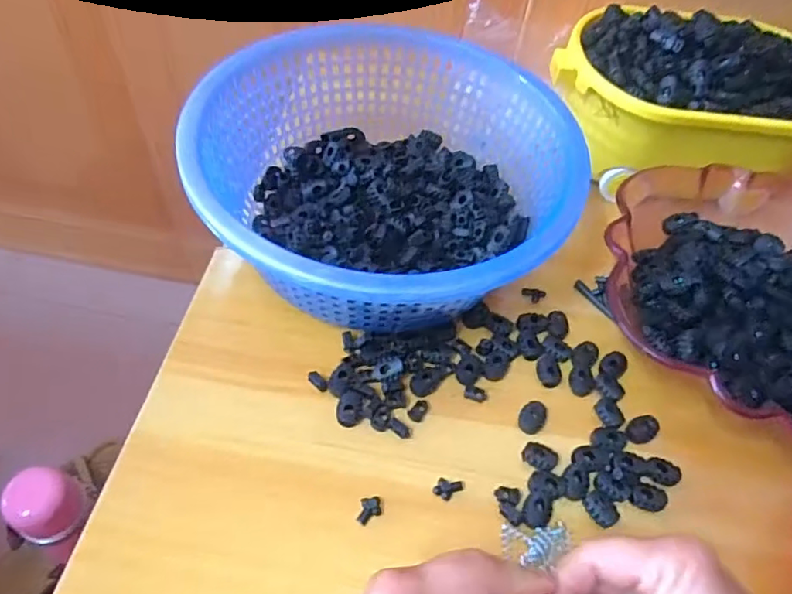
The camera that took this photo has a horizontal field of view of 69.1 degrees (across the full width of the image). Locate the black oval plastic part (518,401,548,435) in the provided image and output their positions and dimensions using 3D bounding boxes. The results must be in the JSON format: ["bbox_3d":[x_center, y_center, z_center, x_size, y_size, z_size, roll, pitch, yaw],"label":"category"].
[{"bbox_3d":[0.093,0.082,0.391,0.017,0.006,0.024,34,58,19],"label":"black oval plastic part"}]

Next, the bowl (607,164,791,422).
[{"bbox_3d":[0.287,-0.003,0.443,0.252,0.062,0.249,3,54,-3],"label":"bowl"}]

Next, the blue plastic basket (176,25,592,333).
[{"bbox_3d":[-0.017,-0.097,0.441,0.264,0.098,0.240,3,54,-3],"label":"blue plastic basket"}]

